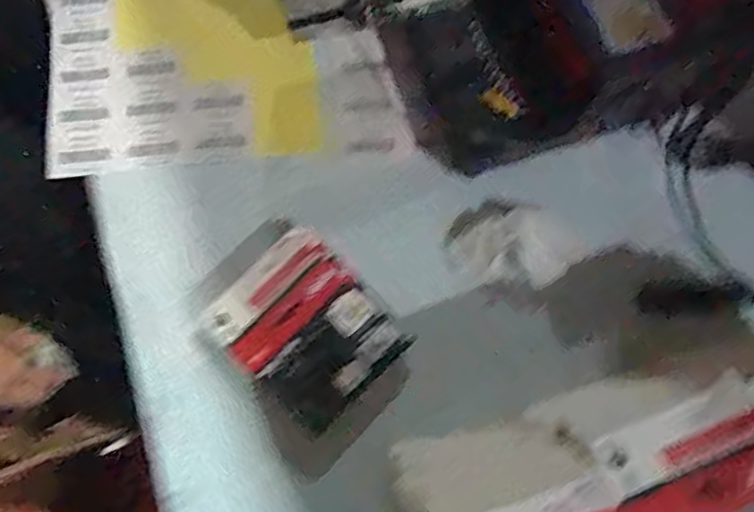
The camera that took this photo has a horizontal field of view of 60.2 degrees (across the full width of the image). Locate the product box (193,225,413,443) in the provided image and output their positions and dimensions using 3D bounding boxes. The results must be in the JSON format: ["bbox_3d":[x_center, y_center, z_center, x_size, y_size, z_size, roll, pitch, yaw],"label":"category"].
[{"bbox_3d":[-0.060,0.059,0.523,0.118,0.036,0.139,-43,79,-11],"label":"product box"}]

